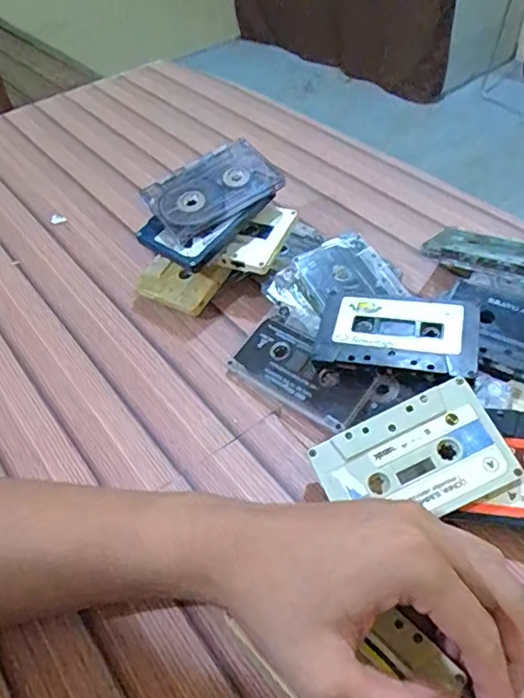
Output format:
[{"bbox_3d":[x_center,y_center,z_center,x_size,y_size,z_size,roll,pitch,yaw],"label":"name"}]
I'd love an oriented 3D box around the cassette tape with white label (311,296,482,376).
[{"bbox_3d":[0.086,-0.011,0.356,0.099,0.007,0.061,6,50,17],"label":"cassette tape with white label"}]

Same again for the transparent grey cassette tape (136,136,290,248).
[{"bbox_3d":[-0.038,-0.127,0.440,0.104,0.012,0.063,-31,67,-11],"label":"transparent grey cassette tape"}]

